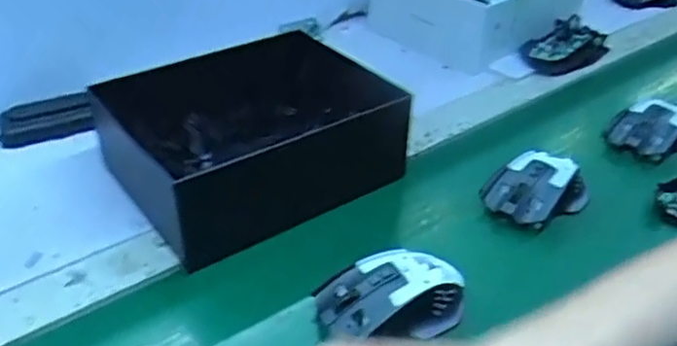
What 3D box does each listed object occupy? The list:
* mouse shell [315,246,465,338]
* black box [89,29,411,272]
[{"bbox_3d":[0.040,0.088,0.466,0.114,0.041,0.067,-10,37,-15],"label":"mouse shell"},{"bbox_3d":[-0.076,-0.033,0.580,0.232,0.095,0.179,-19,40,-25],"label":"black box"}]

